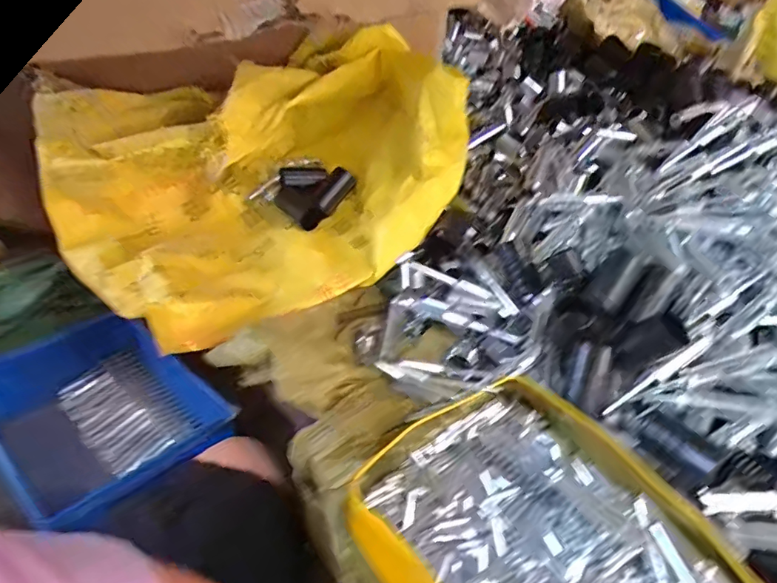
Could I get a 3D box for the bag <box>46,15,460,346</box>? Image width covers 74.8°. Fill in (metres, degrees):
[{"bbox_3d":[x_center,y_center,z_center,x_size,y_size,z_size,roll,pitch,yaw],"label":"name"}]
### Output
[{"bbox_3d":[-0.159,-0.148,0.575,0.394,0.201,0.326,-26,49,-25],"label":"bag"}]

